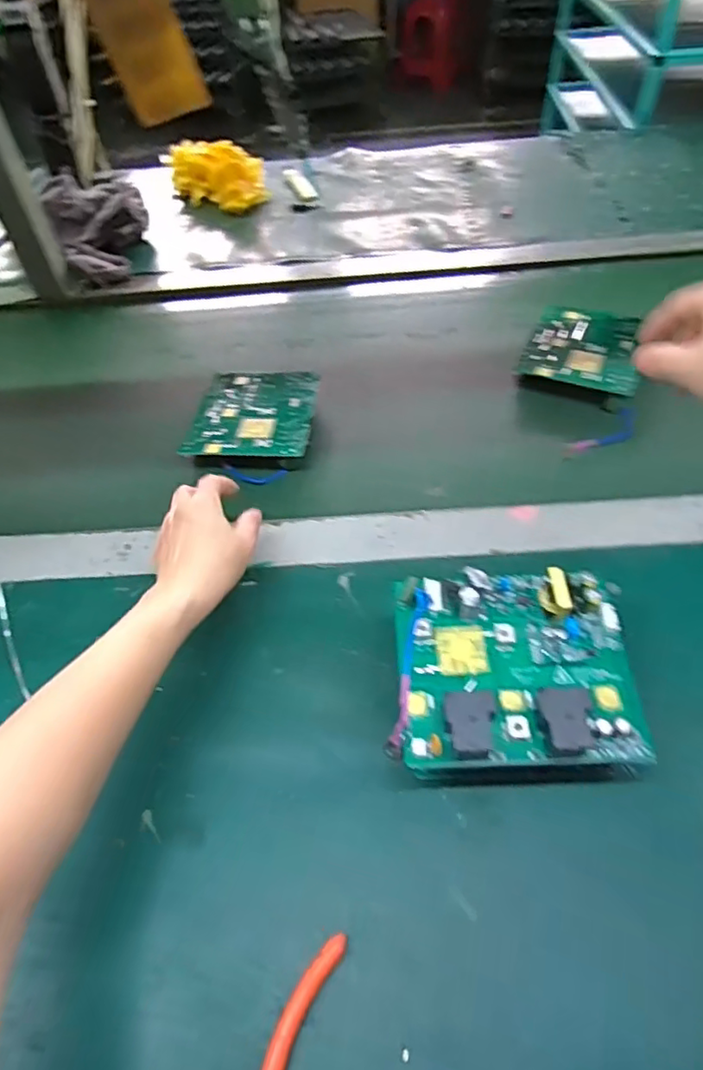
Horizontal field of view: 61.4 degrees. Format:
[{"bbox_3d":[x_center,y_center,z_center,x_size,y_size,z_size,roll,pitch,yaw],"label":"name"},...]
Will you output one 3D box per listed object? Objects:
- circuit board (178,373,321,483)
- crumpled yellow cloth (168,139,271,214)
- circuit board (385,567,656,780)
[{"bbox_3d":[-0.090,-0.109,0.576,0.111,0.034,0.132,3,49,7],"label":"circuit board"},{"bbox_3d":[-0.212,-0.571,0.928,0.161,0.068,0.089,29,59,25],"label":"crumpled yellow cloth"},{"bbox_3d":[0.092,0.069,0.335,0.133,0.038,0.113,-3,51,3],"label":"circuit board"}]

